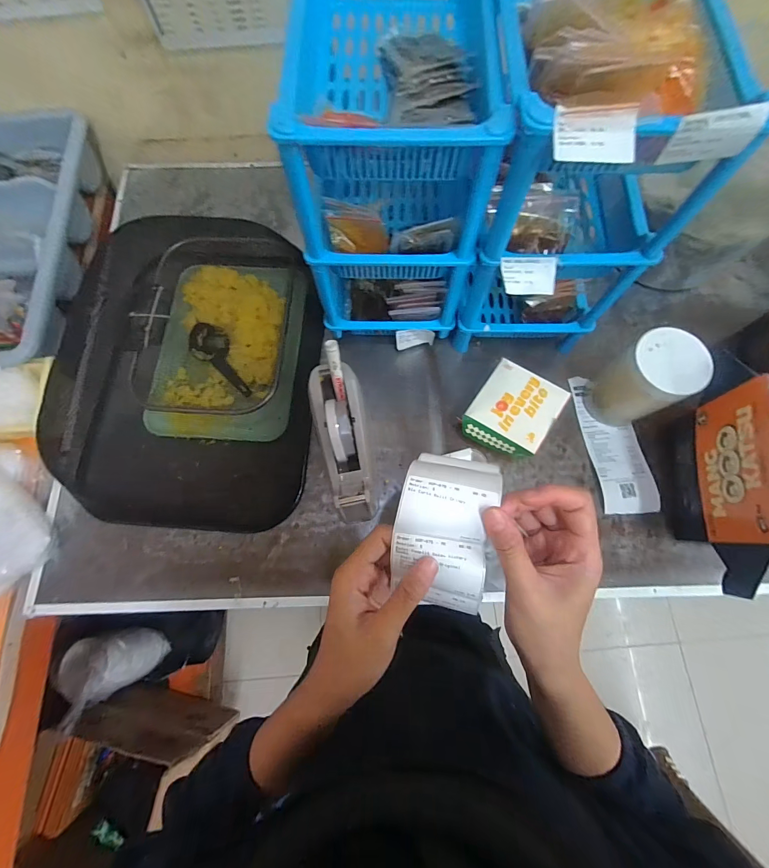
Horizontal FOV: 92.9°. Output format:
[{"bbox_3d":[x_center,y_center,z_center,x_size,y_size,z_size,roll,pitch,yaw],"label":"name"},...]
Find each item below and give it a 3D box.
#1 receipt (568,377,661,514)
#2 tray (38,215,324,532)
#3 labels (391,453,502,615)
[{"bbox_3d":[0.342,0.012,0.547,0.076,0.023,0.209,-7,74,-2],"label":"receipt"},{"bbox_3d":[-0.308,-0.105,0.550,0.390,0.076,0.461,3,74,1],"label":"tray"},{"bbox_3d":[0.039,0.064,0.246,0.062,0.043,0.098,9,74,3],"label":"labels"}]

